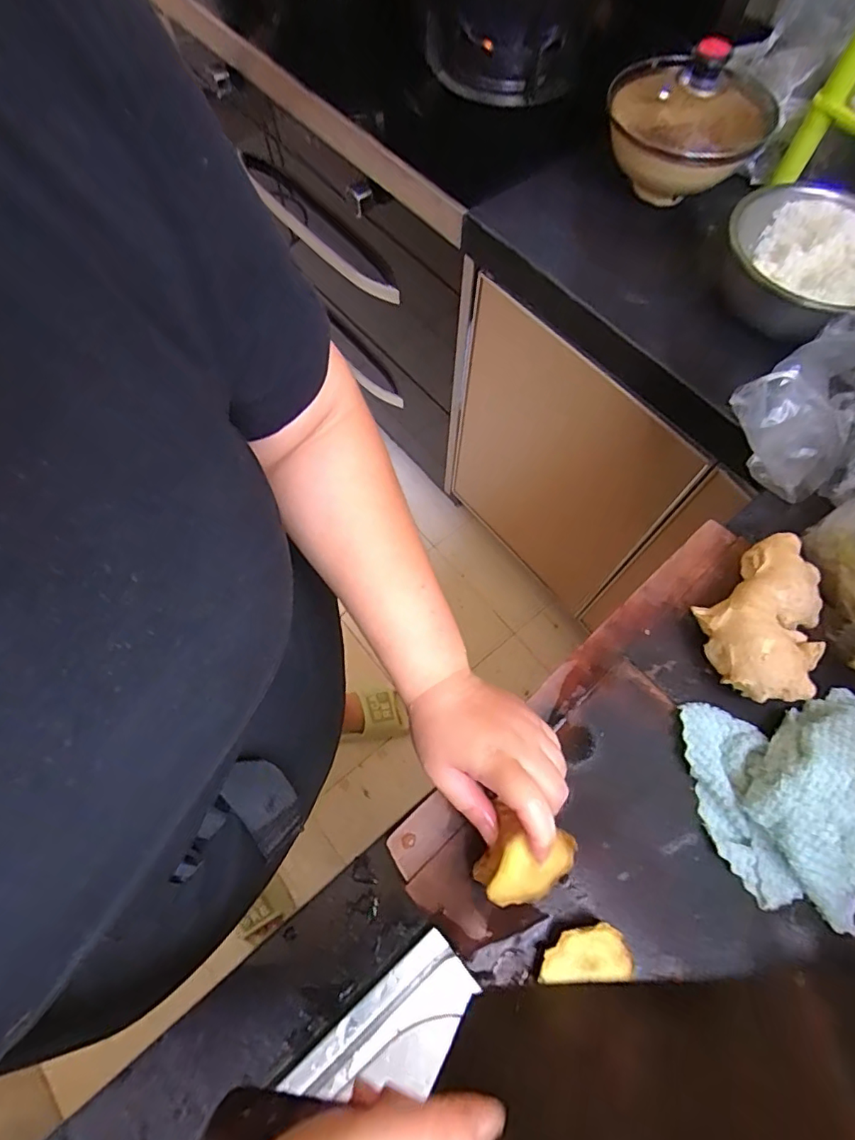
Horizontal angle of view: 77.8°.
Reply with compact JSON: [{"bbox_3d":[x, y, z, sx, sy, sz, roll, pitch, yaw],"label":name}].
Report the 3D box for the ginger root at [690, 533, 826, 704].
[{"bbox_3d":[0.260,0.040,0.401,0.115,0.043,0.088,-40,73,-16],"label":"ginger root"}]

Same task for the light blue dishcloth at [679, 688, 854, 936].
[{"bbox_3d":[0.274,0.155,0.354,0.167,0.042,0.143,-5,67,-3],"label":"light blue dishcloth"}]

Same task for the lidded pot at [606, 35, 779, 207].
[{"bbox_3d":[0.294,-0.505,0.602,0.178,0.132,0.165,0,66,-1],"label":"lidded pot"}]

